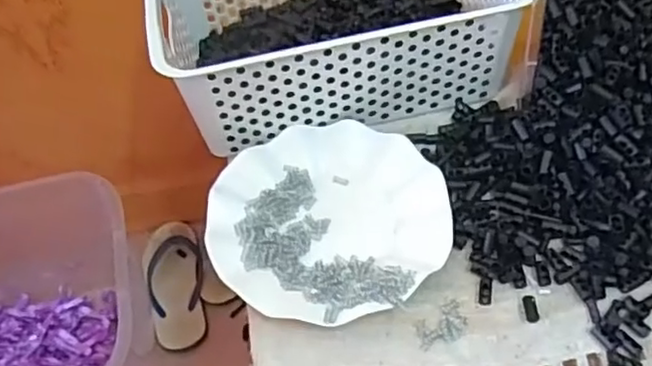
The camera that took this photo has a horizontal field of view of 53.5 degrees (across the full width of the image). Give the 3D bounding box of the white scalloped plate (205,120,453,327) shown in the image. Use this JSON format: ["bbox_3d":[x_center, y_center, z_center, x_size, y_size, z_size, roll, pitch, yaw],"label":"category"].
[{"bbox_3d":[0.001,0.027,0.510,0.180,0.021,0.180,-3,51,3],"label":"white scalloped plate"}]

